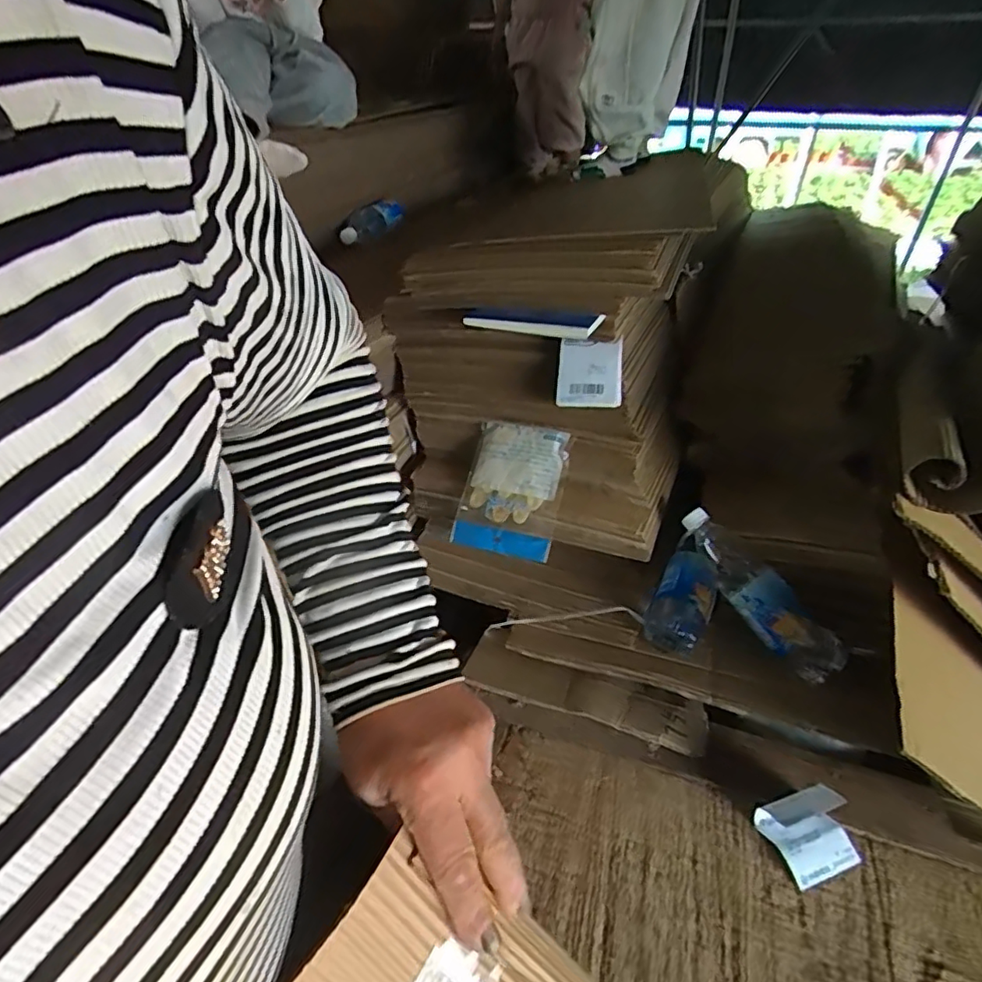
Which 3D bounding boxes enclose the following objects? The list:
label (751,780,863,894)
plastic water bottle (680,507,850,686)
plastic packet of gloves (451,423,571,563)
[{"bbox_3d":[0.319,0.337,0.594,0.081,0.041,0.070,-10,35,-19],"label":"label"},{"bbox_3d":[0.322,0.119,0.720,0.073,0.064,0.230,-20,59,-31],"label":"plastic water bottle"},{"bbox_3d":[0.027,-0.002,0.808,0.131,0.169,0.029,10,-8,24],"label":"plastic packet of gloves"}]

